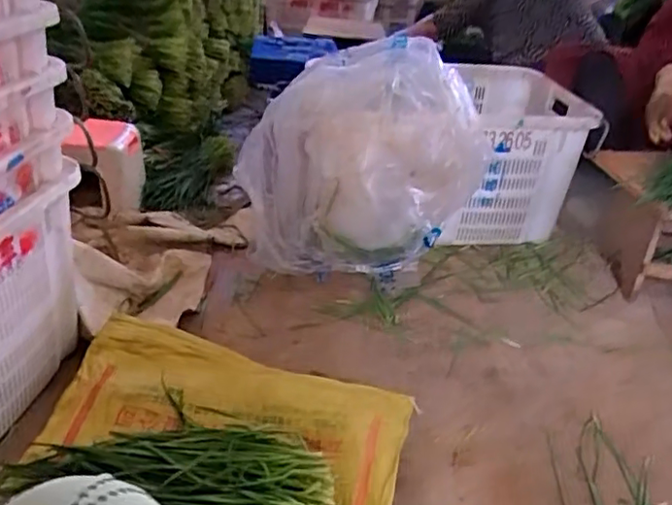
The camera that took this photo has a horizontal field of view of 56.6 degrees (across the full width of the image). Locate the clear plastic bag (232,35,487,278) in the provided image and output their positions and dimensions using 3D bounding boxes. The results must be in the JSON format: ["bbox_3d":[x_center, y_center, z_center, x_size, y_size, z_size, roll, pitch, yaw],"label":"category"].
[{"bbox_3d":[0.060,-0.230,1.533,0.575,0.447,0.438,-1,28,-7],"label":"clear plastic bag"}]

